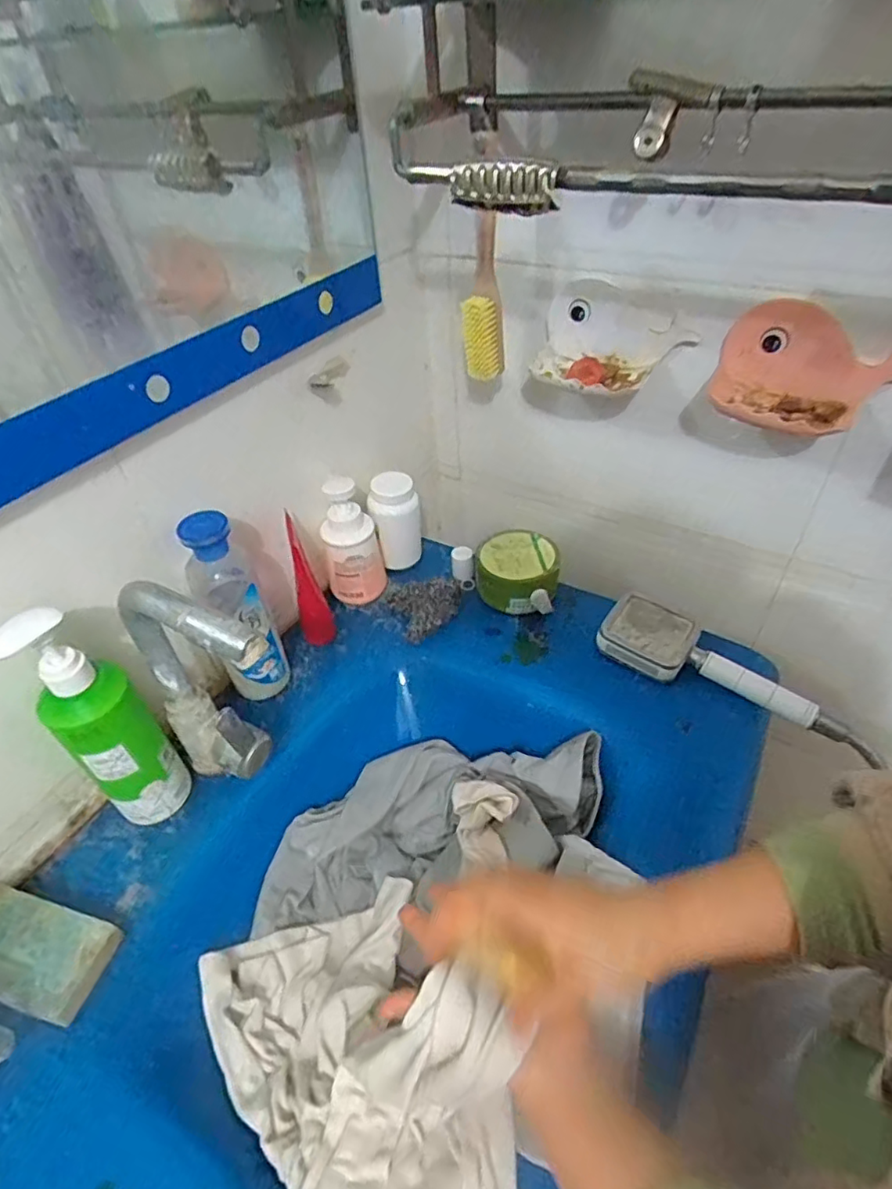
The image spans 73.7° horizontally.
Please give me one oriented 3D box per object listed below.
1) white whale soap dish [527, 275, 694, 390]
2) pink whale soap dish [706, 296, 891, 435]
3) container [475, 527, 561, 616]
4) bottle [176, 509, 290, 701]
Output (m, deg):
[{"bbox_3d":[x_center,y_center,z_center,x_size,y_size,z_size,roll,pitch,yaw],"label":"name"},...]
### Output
[{"bbox_3d":[0.171,-0.269,0.634,0.166,0.085,0.080,17,47,21],"label":"white whale soap dish"},{"bbox_3d":[0.334,-0.205,0.552,0.165,0.091,0.069,22,49,25],"label":"pink whale soap dish"},{"bbox_3d":[0.089,-0.031,0.748,0.101,0.052,0.098,2,43,6],"label":"container"},{"bbox_3d":[-0.214,0.013,0.606,0.063,0.224,0.069,-20,46,-17],"label":"bottle"}]

